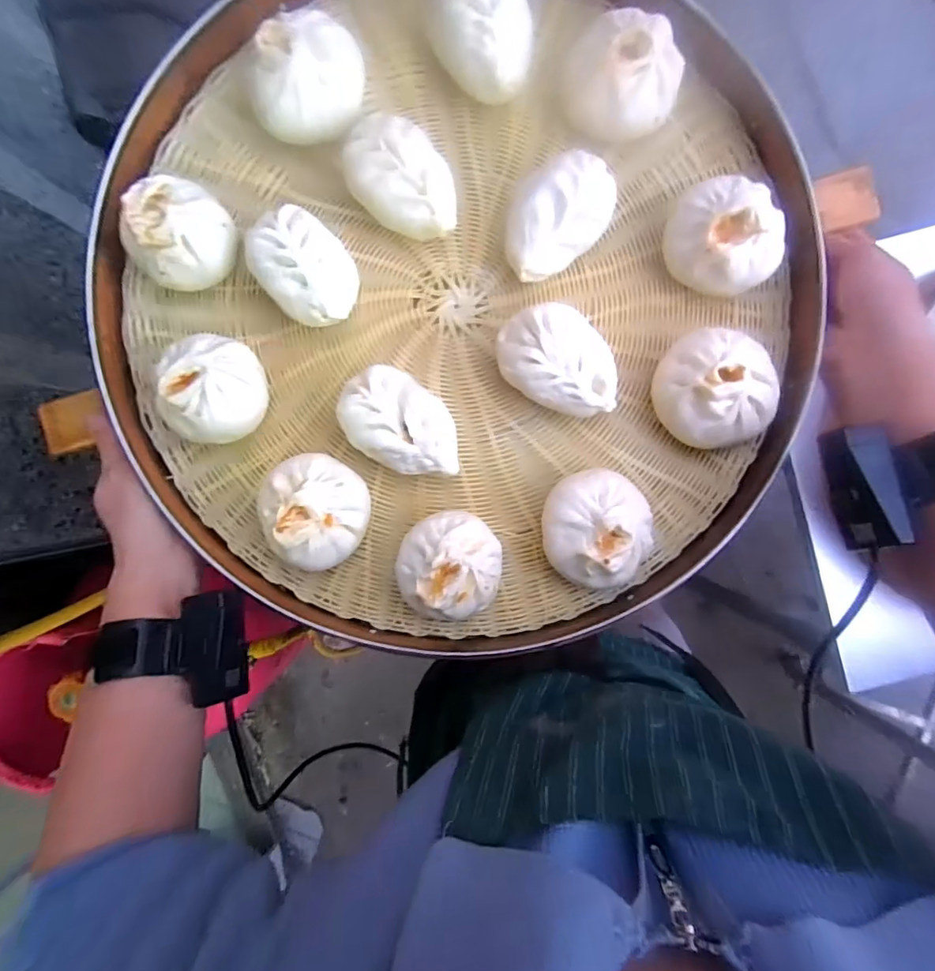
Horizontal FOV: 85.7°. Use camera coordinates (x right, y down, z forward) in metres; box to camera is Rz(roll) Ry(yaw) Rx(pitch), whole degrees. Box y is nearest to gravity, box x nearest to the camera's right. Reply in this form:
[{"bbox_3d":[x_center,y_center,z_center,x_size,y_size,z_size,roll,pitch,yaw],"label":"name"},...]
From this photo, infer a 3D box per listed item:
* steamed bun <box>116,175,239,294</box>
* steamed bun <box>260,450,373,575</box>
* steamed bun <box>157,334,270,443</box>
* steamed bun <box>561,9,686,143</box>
[{"bbox_3d":[-0.195,-0.169,0.343,0.062,0.041,0.064,0,89,-9],"label":"steamed bun"},{"bbox_3d":[-0.104,0.017,0.347,0.073,0.042,0.077,-35,94,-8],"label":"steamed bun"},{"bbox_3d":[-0.176,-0.065,0.343,0.072,0.038,0.072,8,88,-9],"label":"steamed bun"},{"bbox_3d":[0.108,-0.279,0.342,0.078,0.046,0.069,36,84,-7],"label":"steamed bun"}]

